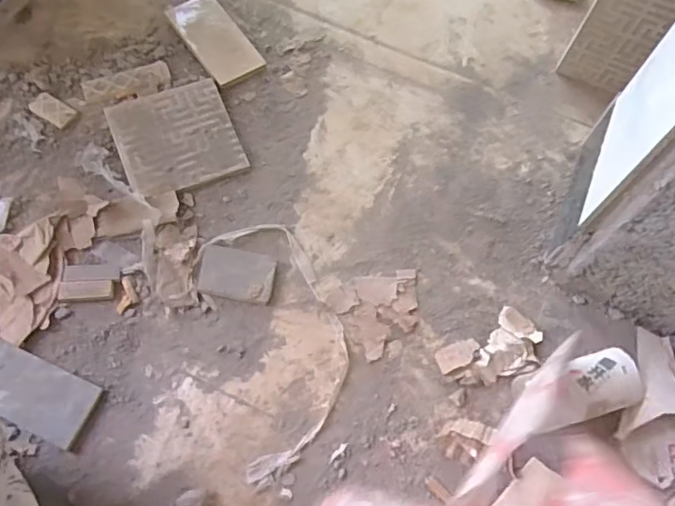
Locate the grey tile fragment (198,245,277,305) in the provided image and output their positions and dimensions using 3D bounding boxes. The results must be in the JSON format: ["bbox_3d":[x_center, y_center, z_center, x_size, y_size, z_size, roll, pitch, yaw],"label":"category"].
[{"bbox_3d":[-0.113,0.025,0.641,0.082,0.014,0.055,10,67,2],"label":"grey tile fragment"}]

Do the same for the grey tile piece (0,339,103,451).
[{"bbox_3d":[-0.329,0.135,0.583,0.164,0.012,0.065,26,59,1],"label":"grey tile piece"}]

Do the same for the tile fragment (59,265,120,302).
[{"bbox_3d":[-0.275,0.033,0.631,0.061,0.005,0.041,-2,67,-3],"label":"tile fragment"}]

